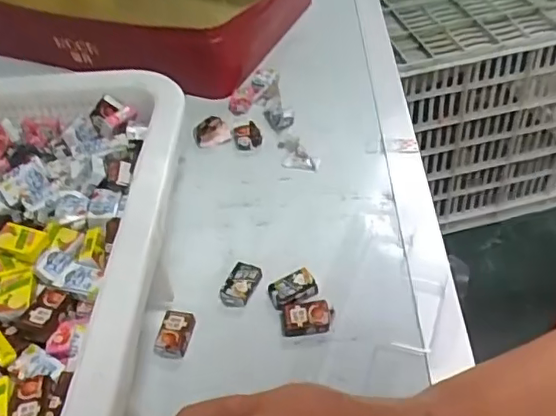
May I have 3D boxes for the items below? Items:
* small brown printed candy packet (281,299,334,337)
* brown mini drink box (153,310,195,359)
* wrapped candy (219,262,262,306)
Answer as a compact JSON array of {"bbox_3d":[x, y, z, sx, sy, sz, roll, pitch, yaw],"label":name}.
[{"bbox_3d":[0.016,0.061,0.326,0.028,0.007,0.019,-6,44,1],"label":"small brown printed candy packet"},{"bbox_3d":[-0.057,0.070,0.325,0.018,0.007,0.028,3,45,10],"label":"brown mini drink box"},{"bbox_3d":[-0.022,0.045,0.346,0.019,0.008,0.029,12,47,19],"label":"wrapped candy"}]

